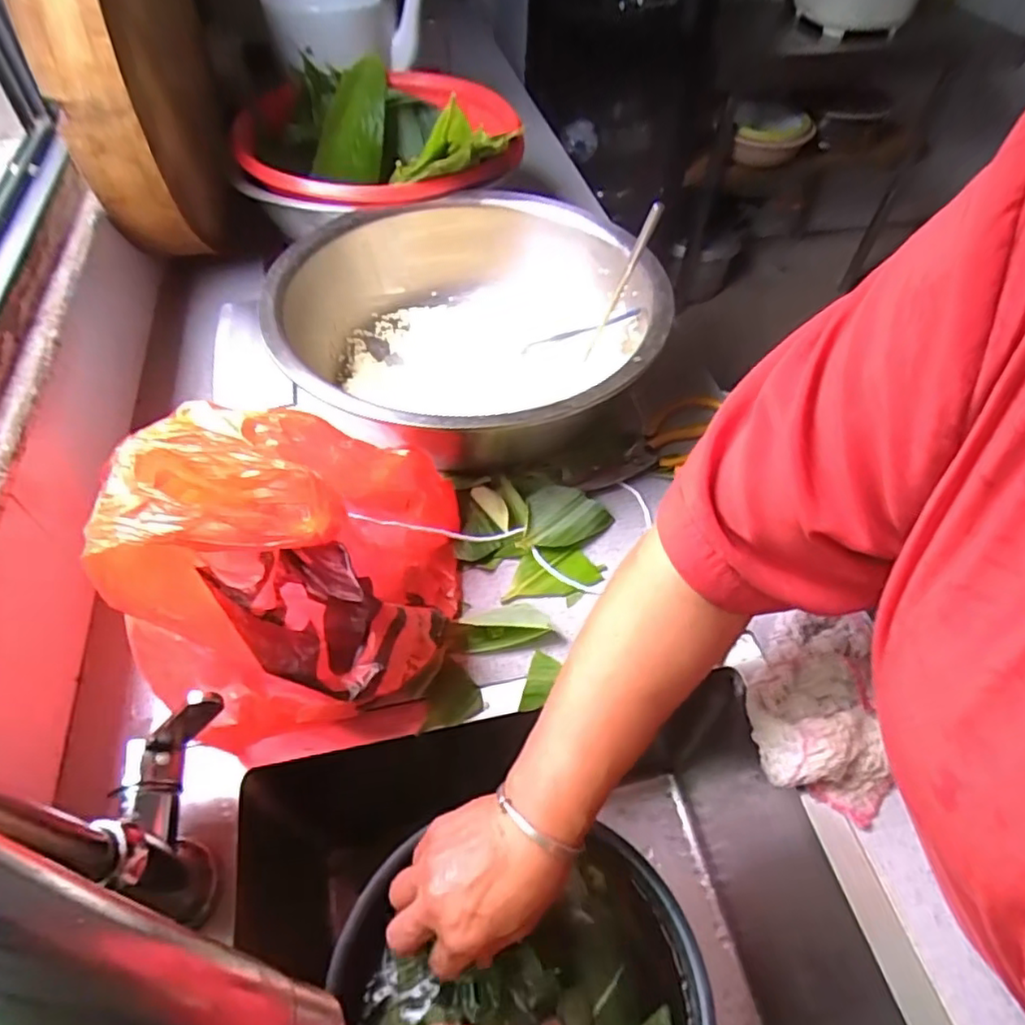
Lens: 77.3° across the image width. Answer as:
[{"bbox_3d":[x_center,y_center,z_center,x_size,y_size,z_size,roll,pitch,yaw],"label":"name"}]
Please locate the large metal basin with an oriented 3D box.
[{"bbox_3d":[-0.046,-0.167,0.648,0.359,0.151,0.359,1,51,-1],"label":"large metal basin"}]

